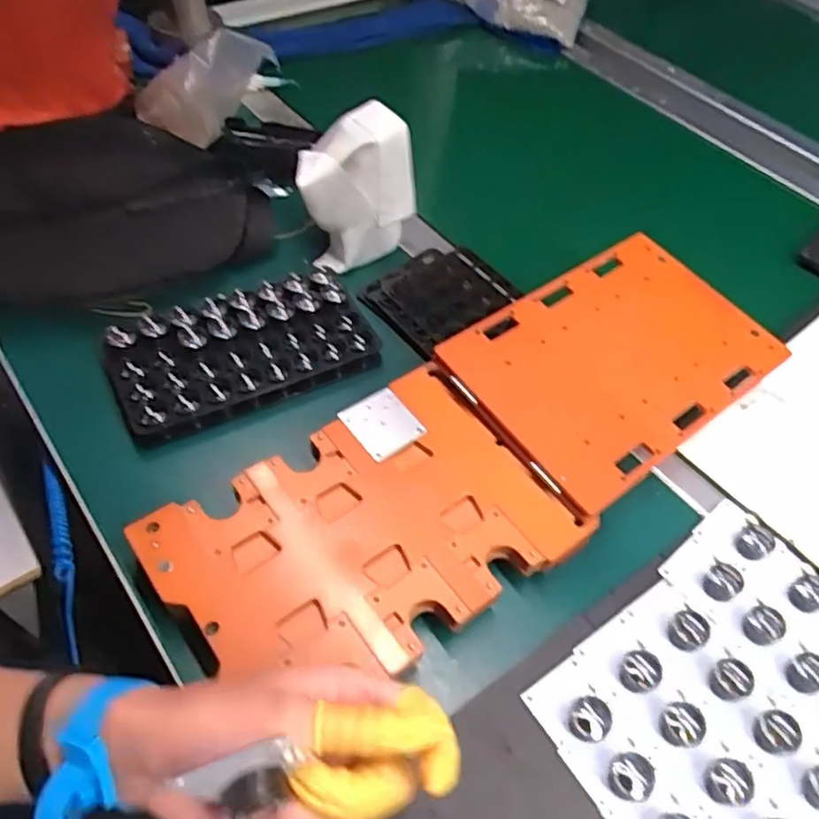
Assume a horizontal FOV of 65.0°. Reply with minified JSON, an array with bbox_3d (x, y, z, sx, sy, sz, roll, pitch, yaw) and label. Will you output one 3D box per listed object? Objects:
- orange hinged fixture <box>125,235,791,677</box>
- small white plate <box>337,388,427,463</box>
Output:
[{"bbox_3d":[0.060,0.025,0.448,0.458,0.049,0.164,-29,62,-23],"label":"orange hinged fixture"},{"bbox_3d":[-0.019,0.010,0.453,0.045,0.007,0.048,-28,61,-24],"label":"small white plate"}]

